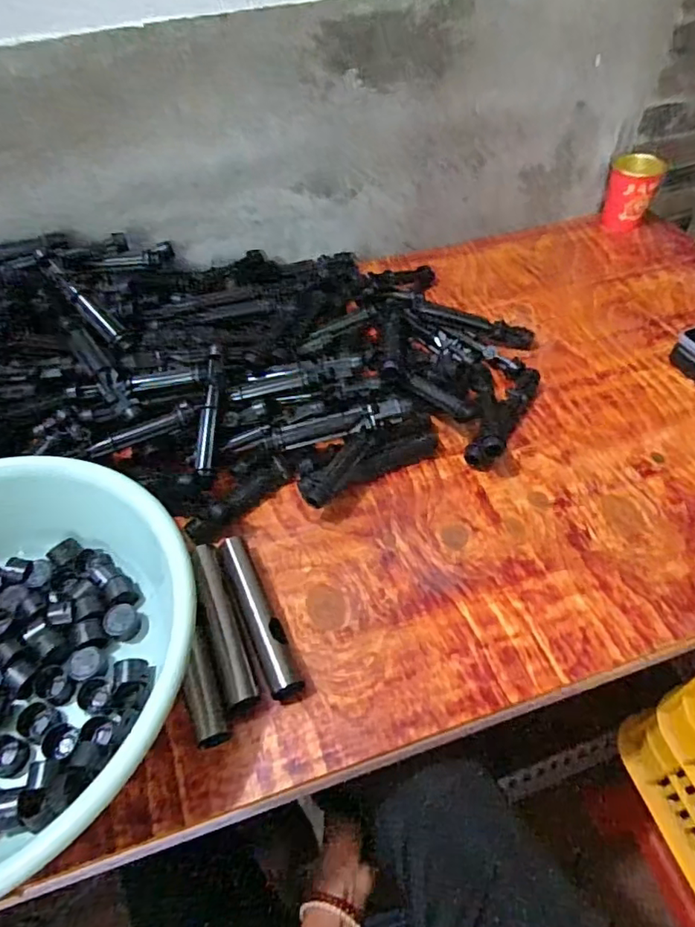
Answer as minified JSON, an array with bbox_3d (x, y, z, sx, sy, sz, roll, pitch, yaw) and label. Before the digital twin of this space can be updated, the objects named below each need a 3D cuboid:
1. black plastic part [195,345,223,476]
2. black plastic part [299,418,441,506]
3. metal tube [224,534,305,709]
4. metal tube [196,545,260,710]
[{"bbox_3d":[-0.133,-0.054,0.541,0.016,0.013,0.134,3,74,-1],"label":"black plastic part"},{"bbox_3d":[0.024,-0.008,0.541,0.160,0.034,0.046,-29,61,-21],"label":"black plastic part"},{"bbox_3d":[-0.070,0.119,0.454,0.025,0.023,0.141,-19,53,-13],"label":"metal tube"},{"bbox_3d":[-0.101,0.125,0.452,0.024,0.019,0.136,-18,53,-12],"label":"metal tube"}]

